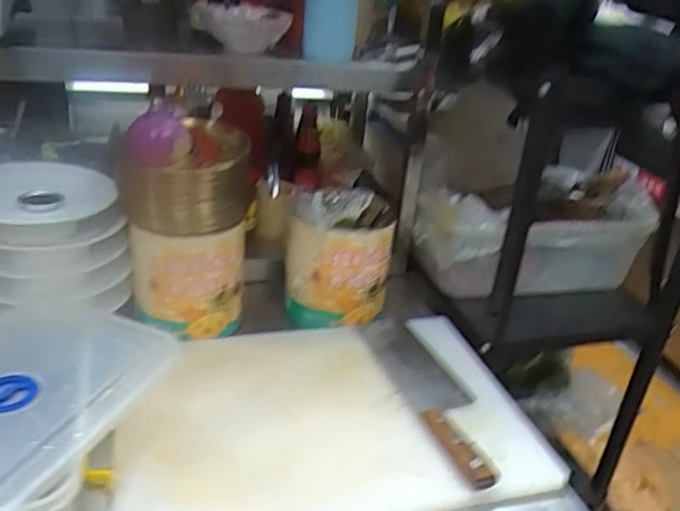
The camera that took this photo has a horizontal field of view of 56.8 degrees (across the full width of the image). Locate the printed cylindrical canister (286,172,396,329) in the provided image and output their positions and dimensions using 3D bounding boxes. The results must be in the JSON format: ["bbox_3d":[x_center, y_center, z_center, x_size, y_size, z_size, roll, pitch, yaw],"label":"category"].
[{"bbox_3d":[-0.001,-0.006,0.919,0.139,0.171,0.139,4,27,-2],"label":"printed cylindrical canister"}]

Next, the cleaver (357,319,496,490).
[{"bbox_3d":[0.112,0.164,0.795,0.080,0.021,0.316,-5,29,-21],"label":"cleaver"}]

